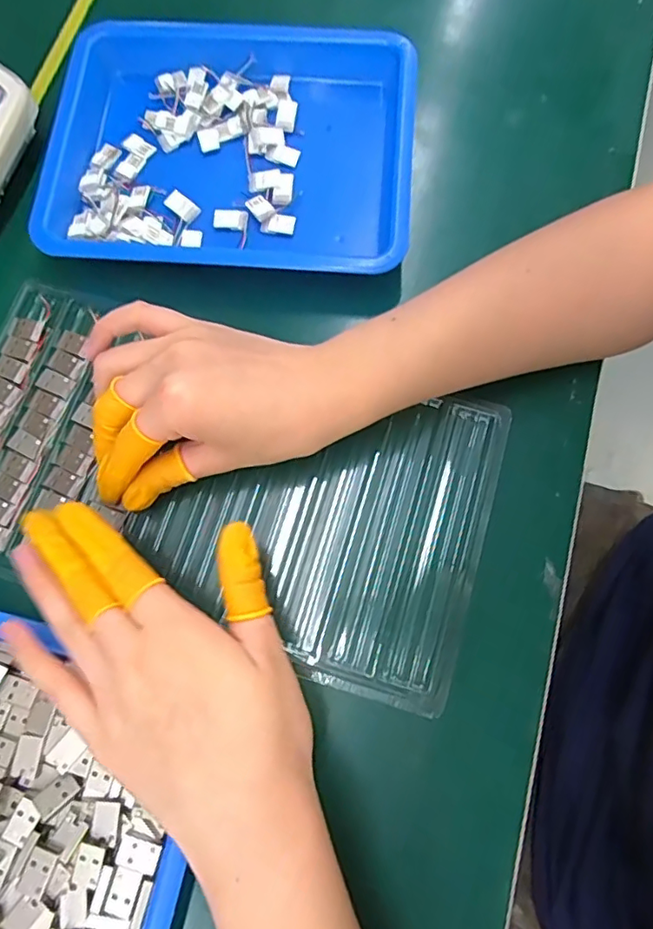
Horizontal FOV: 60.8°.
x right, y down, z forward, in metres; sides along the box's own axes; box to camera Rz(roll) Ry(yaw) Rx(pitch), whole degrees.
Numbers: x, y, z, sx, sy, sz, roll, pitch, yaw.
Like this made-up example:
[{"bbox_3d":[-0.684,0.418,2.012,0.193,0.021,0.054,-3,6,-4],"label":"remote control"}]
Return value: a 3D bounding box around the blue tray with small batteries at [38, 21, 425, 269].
[{"bbox_3d":[-0.060,-0.190,0.338,0.219,0.026,0.164,6,75,2],"label":"blue tray with small batteries"}]

